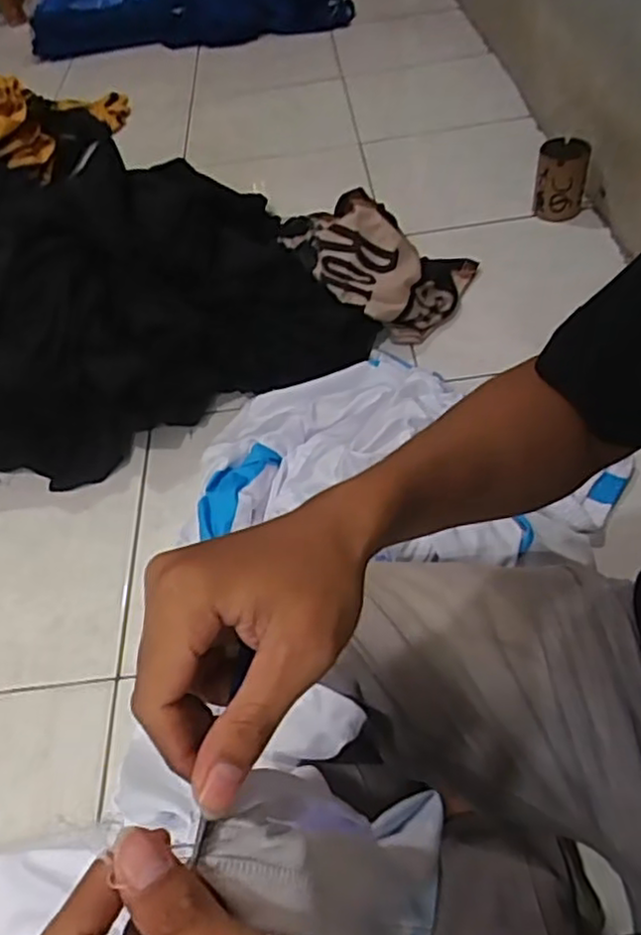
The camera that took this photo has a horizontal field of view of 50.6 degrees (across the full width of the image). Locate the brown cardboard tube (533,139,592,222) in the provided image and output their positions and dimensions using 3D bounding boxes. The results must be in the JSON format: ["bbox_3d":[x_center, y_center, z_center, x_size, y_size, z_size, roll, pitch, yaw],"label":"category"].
[{"bbox_3d":[0.386,-0.462,1.096,0.077,0.106,0.078,6,51,13],"label":"brown cardboard tube"}]

